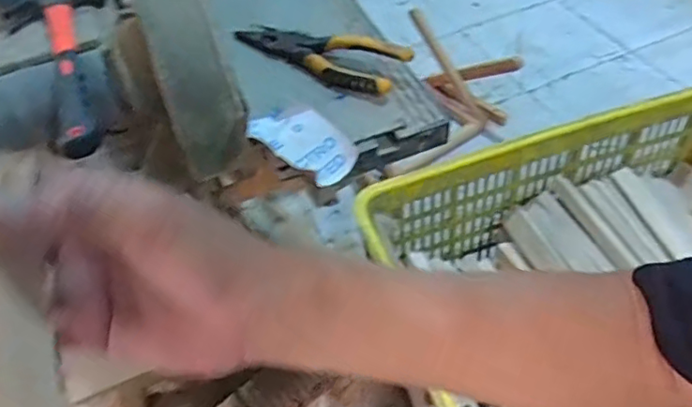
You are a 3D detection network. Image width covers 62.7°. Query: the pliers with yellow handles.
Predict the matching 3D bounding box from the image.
[{"bbox_3d":[-0.032,-0.146,0.549,0.186,0.024,0.049,20,54,23],"label":"pliers with yellow handles"}]

